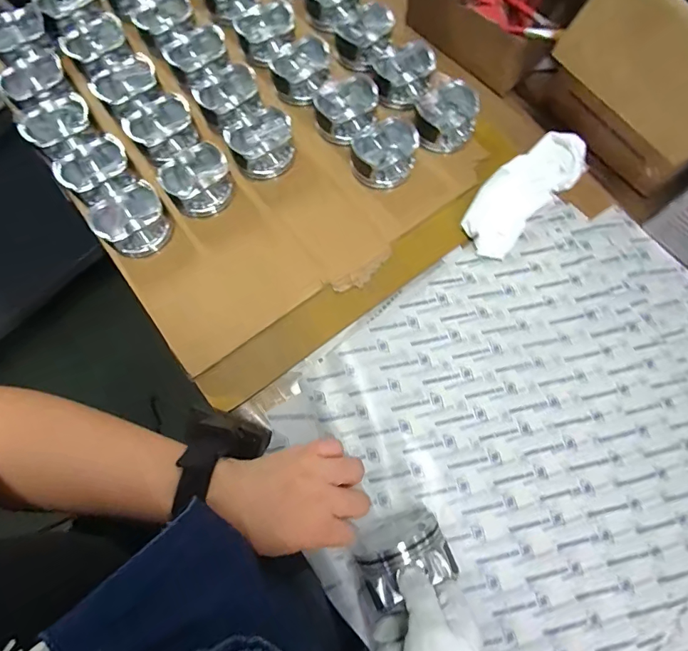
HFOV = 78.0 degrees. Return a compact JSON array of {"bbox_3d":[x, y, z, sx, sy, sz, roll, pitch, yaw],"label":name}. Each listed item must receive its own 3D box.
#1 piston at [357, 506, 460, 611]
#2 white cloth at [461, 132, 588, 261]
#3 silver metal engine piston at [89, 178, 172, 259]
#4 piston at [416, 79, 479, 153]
[{"bbox_3d":[0.054,0.210,0.388,0.078,0.081,0.053,-23,74,-7],"label":"piston"},{"bbox_3d":[0.226,-0.170,0.531,0.076,0.037,0.198,44,77,12],"label":"white cloth"},{"bbox_3d":[-0.252,-0.124,0.511,0.080,0.046,0.075,-31,75,-10],"label":"silver metal engine piston"},{"bbox_3d":[0.133,-0.273,0.559,0.079,0.047,0.078,0,73,0],"label":"piston"}]

